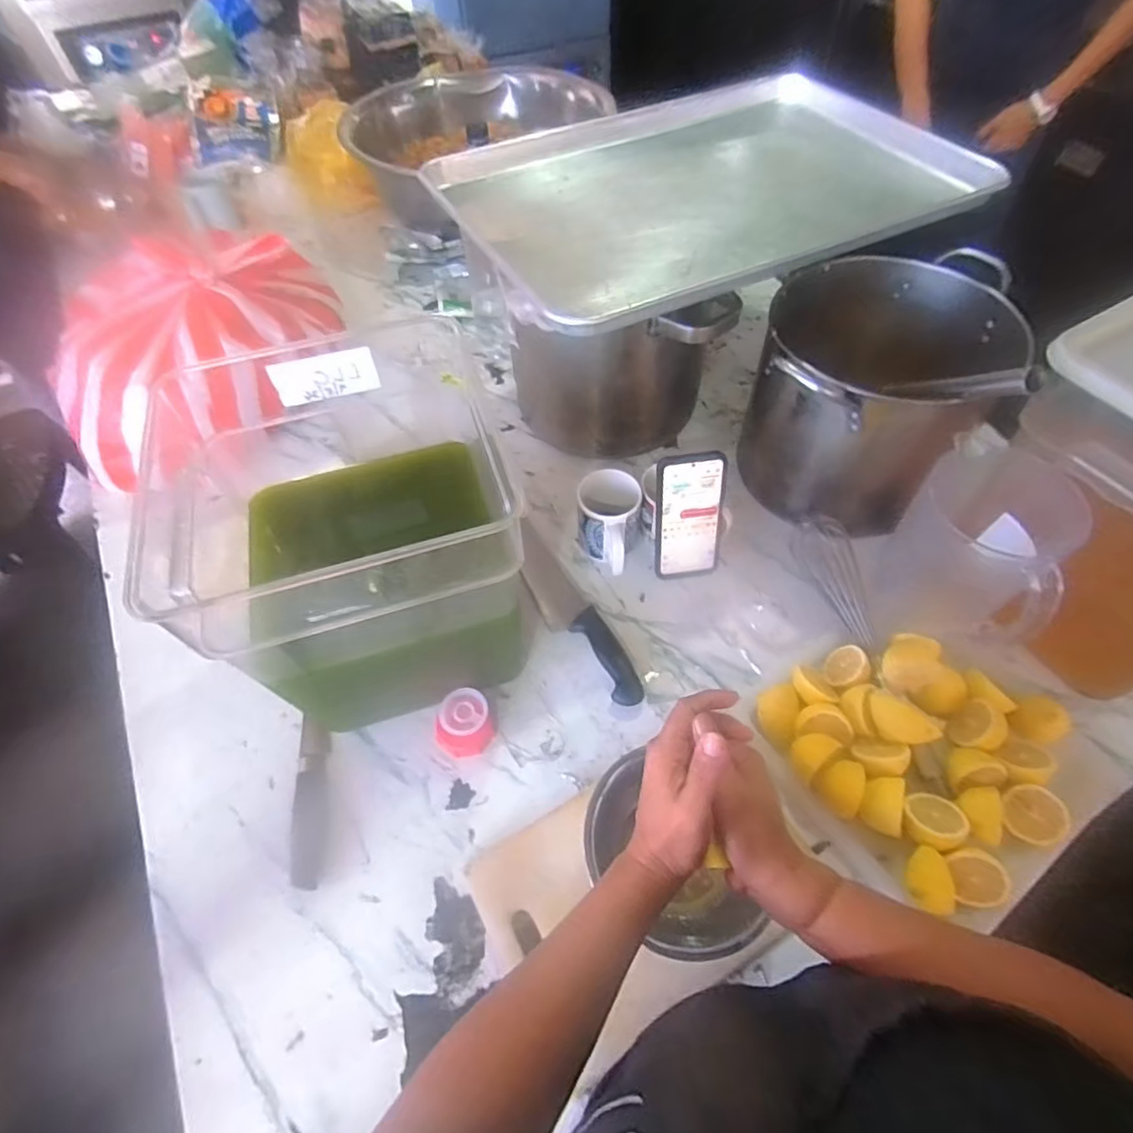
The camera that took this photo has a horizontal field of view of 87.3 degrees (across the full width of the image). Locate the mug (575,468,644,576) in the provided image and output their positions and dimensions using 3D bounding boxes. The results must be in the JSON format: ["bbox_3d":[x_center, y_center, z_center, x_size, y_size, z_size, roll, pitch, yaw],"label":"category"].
[{"bbox_3d":[0.050,-0.048,0.741,0.074,0.099,0.097,9,56,9],"label":"mug"}]

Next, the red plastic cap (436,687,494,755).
[{"bbox_3d":[-0.109,0.167,0.639,0.057,0.042,0.065,21,59,16],"label":"red plastic cap"}]

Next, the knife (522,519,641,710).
[{"bbox_3d":[0.000,0.051,0.727,0.062,0.022,0.281,-24,58,-14],"label":"knife"}]

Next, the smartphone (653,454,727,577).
[{"bbox_3d":[0.148,-0.058,0.711,0.079,0.164,0.011,-8,37,0],"label":"smartphone"}]

